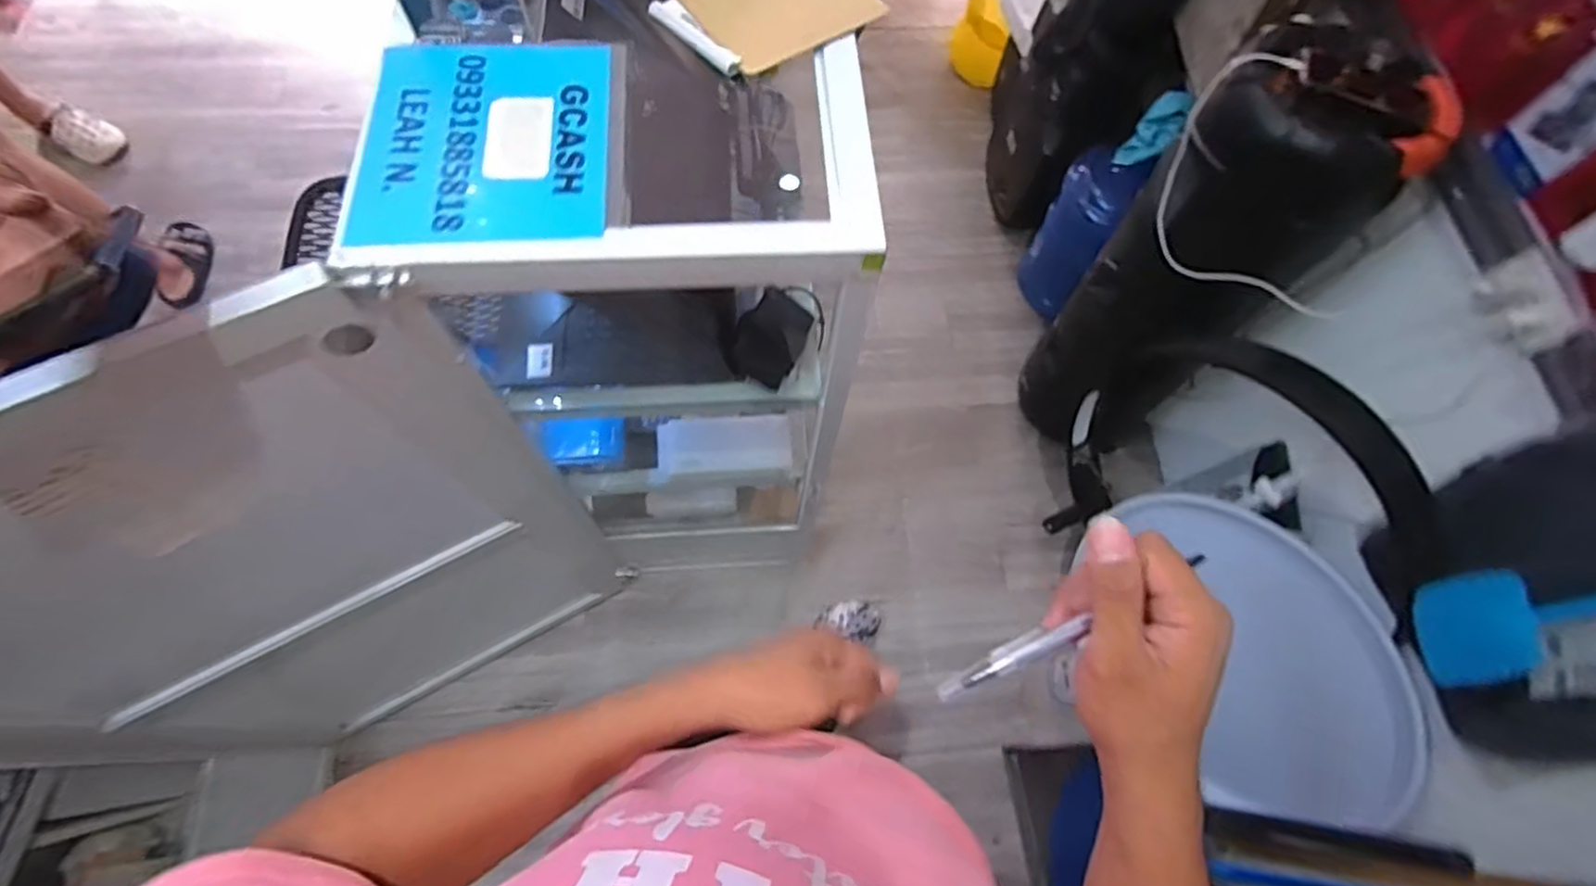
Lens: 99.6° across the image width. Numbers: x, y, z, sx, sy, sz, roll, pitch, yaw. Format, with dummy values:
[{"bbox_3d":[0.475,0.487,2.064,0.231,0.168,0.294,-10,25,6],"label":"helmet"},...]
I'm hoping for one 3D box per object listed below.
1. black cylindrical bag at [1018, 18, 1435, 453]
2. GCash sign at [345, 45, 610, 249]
[{"bbox_3d":[0.674,-0.266,1.221,0.336,0.847,0.281,-37,74,-16],"label":"black cylindrical bag"},{"bbox_3d":[-0.252,-0.249,0.547,0.186,0.010,0.202,-4,68,-6],"label":"GCash sign"}]

